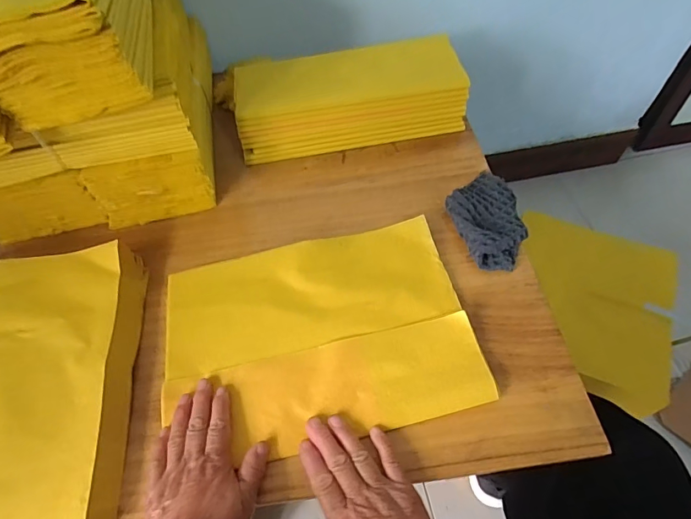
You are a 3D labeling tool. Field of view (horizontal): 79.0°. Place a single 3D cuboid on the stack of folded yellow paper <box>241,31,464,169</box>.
[{"bbox_3d":[0.005,-0.235,0.607,0.323,0.097,0.116,-10,56,-2],"label":"stack of folded yellow paper"}]

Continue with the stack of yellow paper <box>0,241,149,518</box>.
[{"bbox_3d":[-0.336,0.125,0.417,0.232,0.035,0.296,-11,58,-4],"label":"stack of yellow paper"}]

